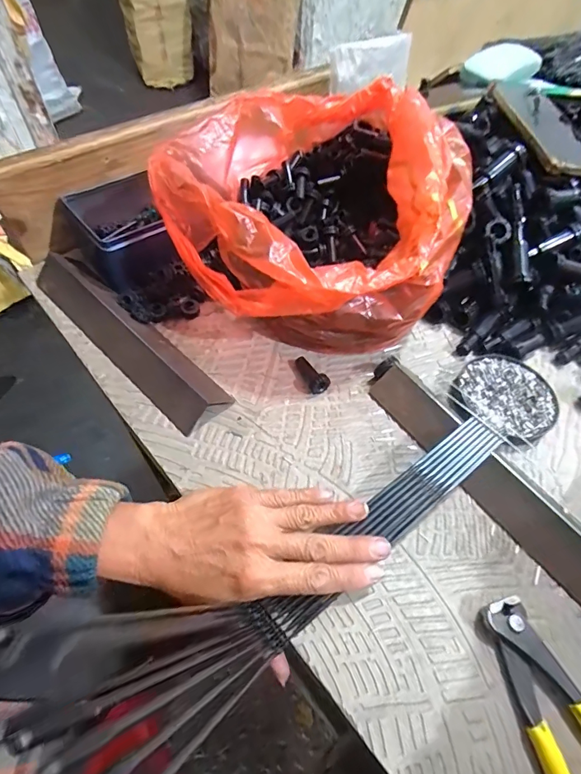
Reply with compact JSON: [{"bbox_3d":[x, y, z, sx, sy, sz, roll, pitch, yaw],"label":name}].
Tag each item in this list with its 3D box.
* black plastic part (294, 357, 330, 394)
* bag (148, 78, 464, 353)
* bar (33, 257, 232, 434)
[{"bbox_3d":[0.018,-0.013,0.368,0.018,0.017,0.039,-22,60,-17],"label":"black plastic part"},{"bbox_3d":[0.034,-0.174,0.401,0.246,0.124,0.295,17,57,8],"label":"bag"},{"bbox_3d":[-0.149,-0.049,0.372,0.230,0.024,0.048,39,62,21],"label":"bar"}]

